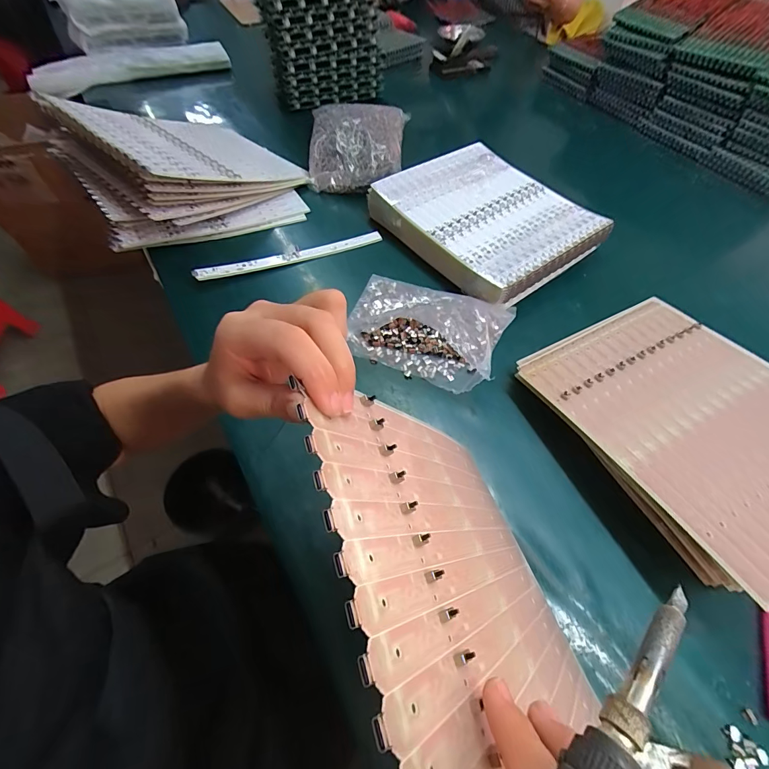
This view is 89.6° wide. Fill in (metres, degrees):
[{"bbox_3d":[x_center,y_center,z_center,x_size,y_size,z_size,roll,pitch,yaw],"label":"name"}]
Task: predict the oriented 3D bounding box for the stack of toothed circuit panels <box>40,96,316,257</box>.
[{"bbox_3d":[-0.310,-0.363,0.623,0.324,0.142,0.305,-29,63,-19],"label":"stack of toothed circuit panels"}]

